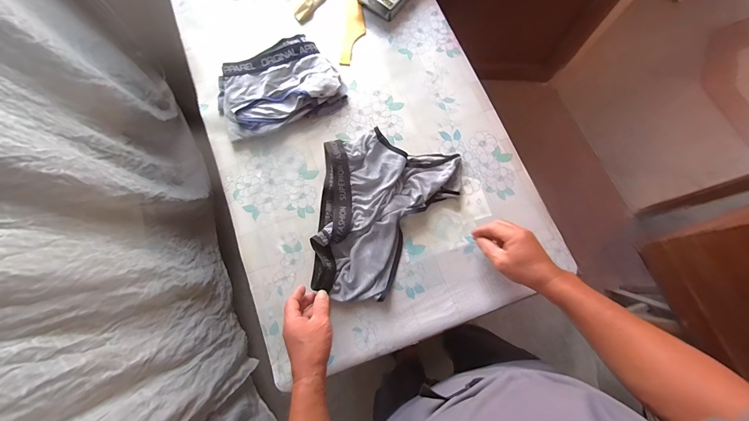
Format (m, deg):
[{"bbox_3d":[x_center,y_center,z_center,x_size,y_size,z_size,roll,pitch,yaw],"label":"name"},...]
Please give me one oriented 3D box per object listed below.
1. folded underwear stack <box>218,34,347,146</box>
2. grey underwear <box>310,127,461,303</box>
[{"bbox_3d":[-0.202,-0.259,0.674,0.255,0.054,0.165,-24,77,-5],"label":"folded underwear stack"},{"bbox_3d":[0.019,0.019,0.610,0.254,0.034,0.294,6,76,2],"label":"grey underwear"}]

